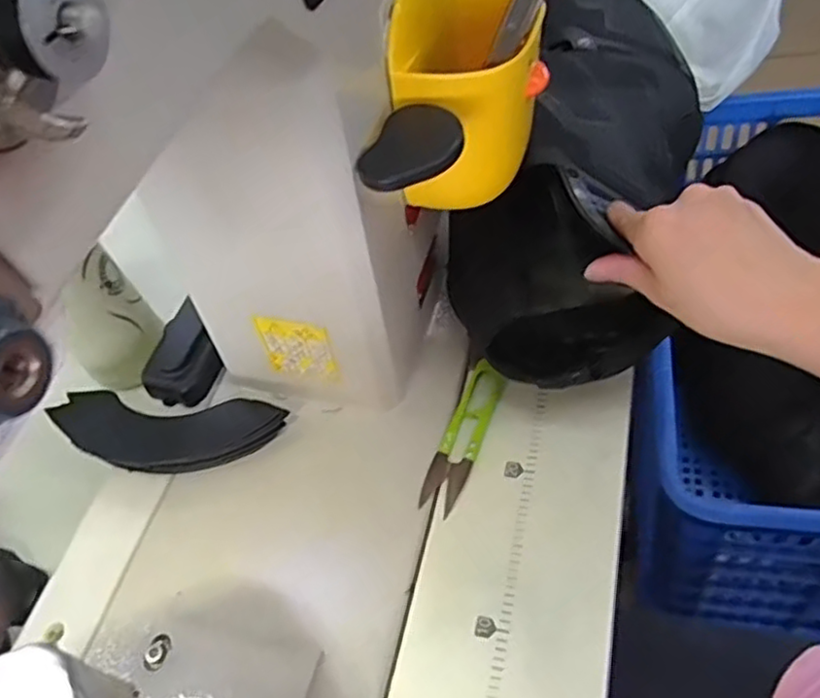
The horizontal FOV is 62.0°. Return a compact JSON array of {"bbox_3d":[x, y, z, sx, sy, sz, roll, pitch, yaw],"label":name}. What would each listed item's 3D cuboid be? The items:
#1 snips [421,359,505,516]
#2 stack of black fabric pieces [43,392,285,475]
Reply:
[{"bbox_3d":[0.037,0.056,0.461,0.026,0.007,0.114,12,57,24],"label":"snips"},{"bbox_3d":[-0.177,0.054,0.483,0.166,0.018,0.064,-2,52,14],"label":"stack of black fabric pieces"}]

